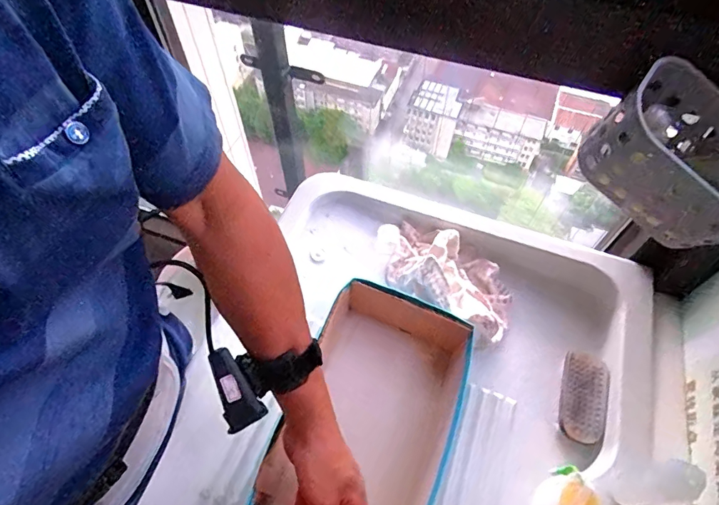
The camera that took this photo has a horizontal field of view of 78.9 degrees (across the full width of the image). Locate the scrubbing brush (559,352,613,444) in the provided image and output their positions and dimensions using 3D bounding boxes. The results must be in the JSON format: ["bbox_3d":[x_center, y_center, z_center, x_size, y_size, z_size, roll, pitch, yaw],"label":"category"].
[{"bbox_3d":[0.307,0.197,0.596,0.059,0.016,0.124,5,55,24],"label":"scrubbing brush"}]

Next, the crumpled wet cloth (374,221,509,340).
[{"bbox_3d":[0.124,0.025,0.651,0.230,0.062,0.138,31,62,18],"label":"crumpled wet cloth"}]

